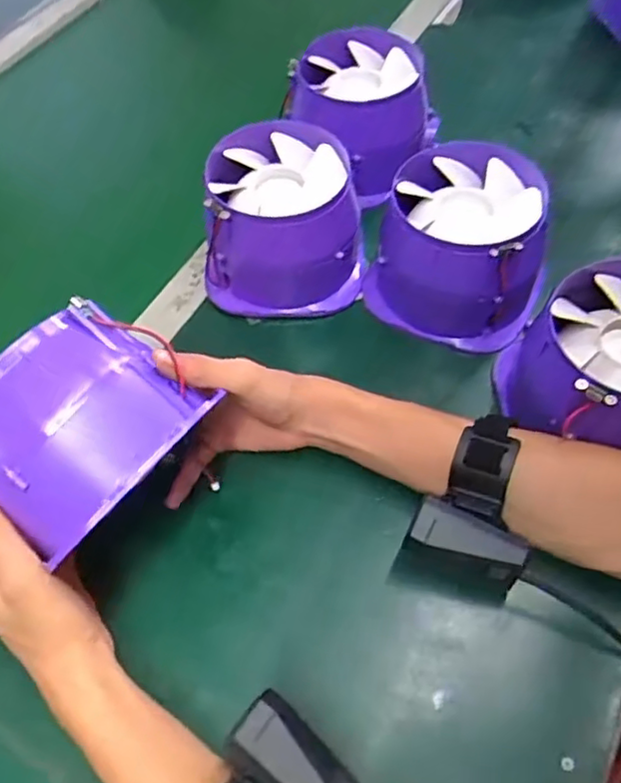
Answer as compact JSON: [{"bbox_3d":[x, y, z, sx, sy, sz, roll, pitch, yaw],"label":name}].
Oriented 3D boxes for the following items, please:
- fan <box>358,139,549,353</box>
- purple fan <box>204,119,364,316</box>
[{"bbox_3d":[0.120,-0.117,0.520,0.128,0.095,0.123,22,61,17],"label":"fan"},{"bbox_3d":[-0.020,-0.142,0.544,0.127,0.098,0.126,4,57,6],"label":"purple fan"}]

